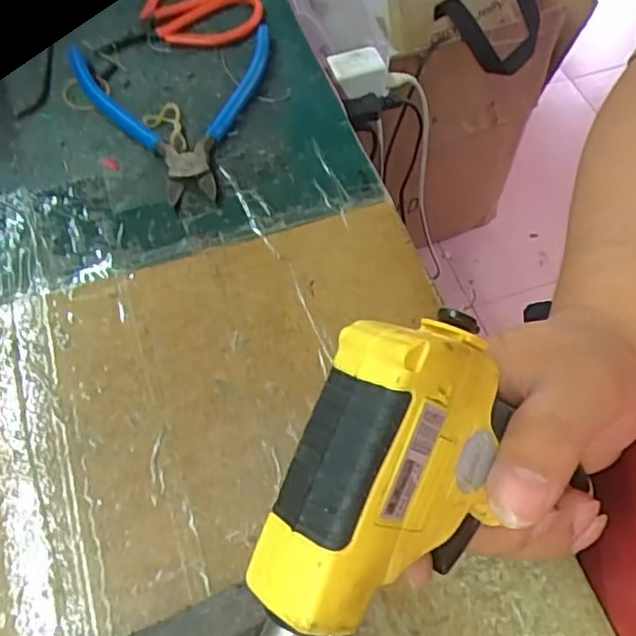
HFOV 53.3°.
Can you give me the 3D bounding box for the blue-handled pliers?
[{"bbox_3d":[-0.084,-0.129,0.397,0.127,0.011,0.131,-12,61,-7],"label":"blue-handled pliers"}]

